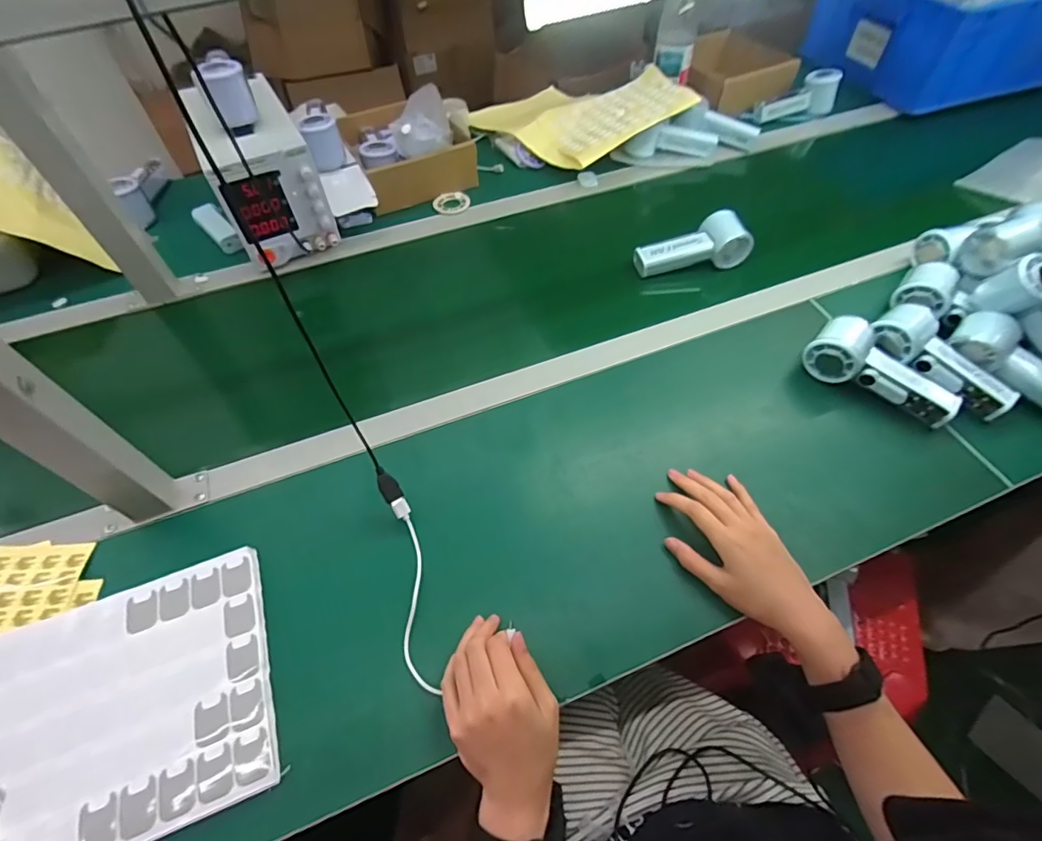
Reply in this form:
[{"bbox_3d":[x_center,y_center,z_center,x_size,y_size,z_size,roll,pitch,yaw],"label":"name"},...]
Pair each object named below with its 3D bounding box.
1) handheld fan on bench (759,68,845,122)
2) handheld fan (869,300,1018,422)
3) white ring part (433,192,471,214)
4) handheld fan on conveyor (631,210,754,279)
[{"bbox_3d":[0.519,-0.599,0.934,0.140,0.070,0.064,-21,56,-12],"label":"handheld fan on bench"},{"bbox_3d":[0.462,-0.066,0.549,0.148,0.047,0.062,45,66,9],"label":"handheld fan"},{"bbox_3d":[-0.112,-0.351,0.809,0.059,0.006,0.046,-13,70,2],"label":"white ring part"},{"bbox_3d":[0.233,-0.237,0.680,0.140,0.047,0.067,-17,58,-11],"label":"handheld fan on conveyor"}]

